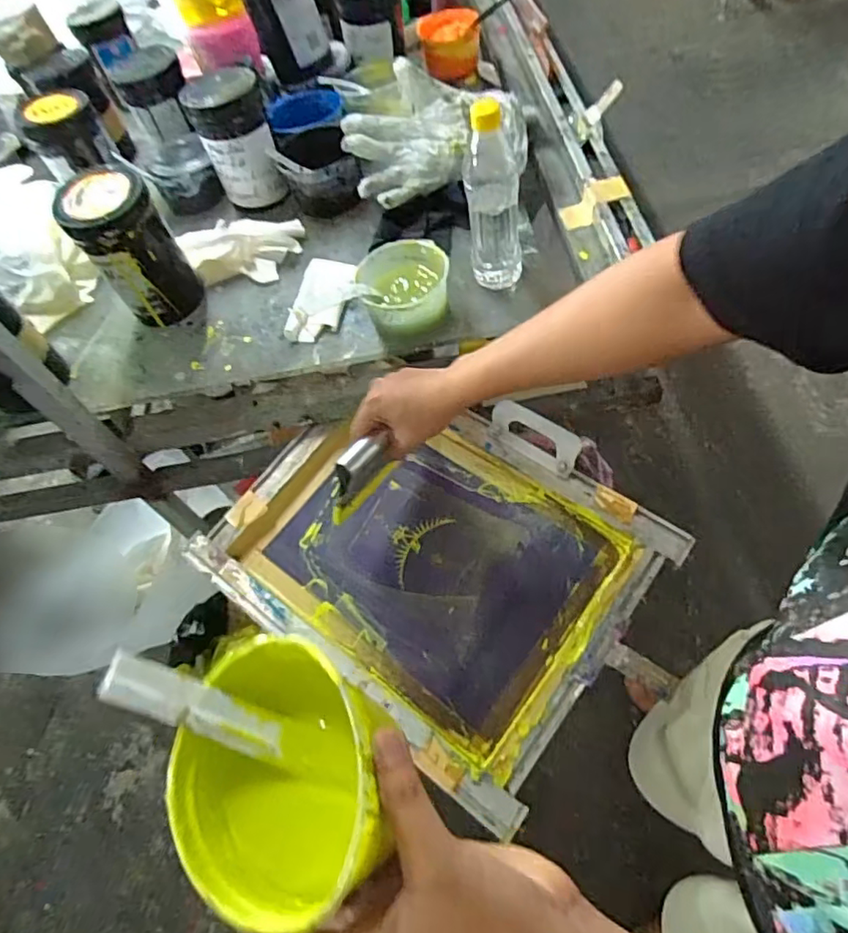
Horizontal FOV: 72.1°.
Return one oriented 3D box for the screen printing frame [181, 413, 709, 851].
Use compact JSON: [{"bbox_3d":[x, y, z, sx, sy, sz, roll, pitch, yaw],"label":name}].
[{"bbox_3d":[0.010,0.097,0.715,0.499,0.050,0.396,33,73,22],"label":"screen printing frame"}]

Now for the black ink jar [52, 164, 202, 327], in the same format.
[{"bbox_3d":[-0.387,-0.290,0.785,0.107,0.178,0.098,-32,58,-9],"label":"black ink jar"}]

